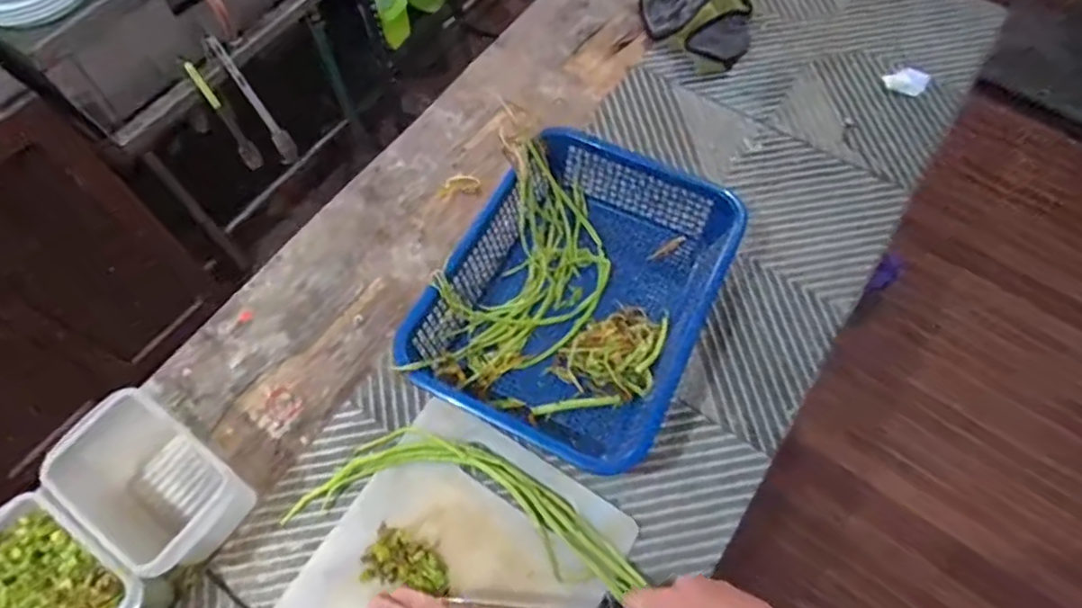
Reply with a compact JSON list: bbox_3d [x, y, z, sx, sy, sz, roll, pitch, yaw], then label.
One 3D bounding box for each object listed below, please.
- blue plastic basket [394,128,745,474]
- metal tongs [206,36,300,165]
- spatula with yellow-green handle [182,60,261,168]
[{"bbox_3d":[0.045,-0.016,0.677,0.251,0.090,0.307,24,67,13],"label":"blue plastic basket"},{"bbox_3d":[-0.577,-0.405,1.295,0.041,0.288,0.032,-40,48,-16],"label":"metal tongs"},{"bbox_3d":[-0.630,-0.372,1.272,0.033,0.229,0.011,-34,40,-14],"label":"spatula with yellow-green handle"}]

